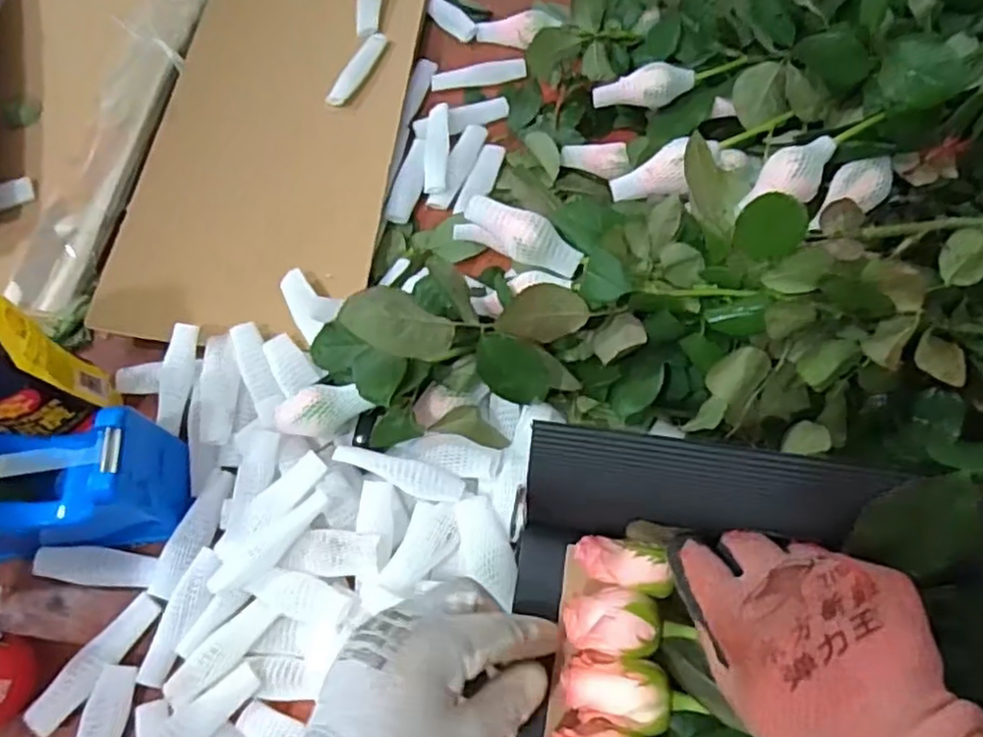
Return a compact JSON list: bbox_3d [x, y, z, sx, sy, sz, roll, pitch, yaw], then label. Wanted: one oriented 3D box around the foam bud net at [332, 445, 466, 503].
[{"bbox_3d":[-0.060,0.066,0.447,0.085,0.010,0.023,18,66,10],"label":"foam bud net"}]

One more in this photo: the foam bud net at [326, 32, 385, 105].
[{"bbox_3d":[-0.126,-0.282,0.648,0.021,0.007,0.095,21,67,12],"label":"foam bud net"}]

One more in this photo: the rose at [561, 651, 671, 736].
[{"bbox_3d":[0.058,0.151,0.324,0.048,0.028,0.030,11,65,7],"label":"rose"}]

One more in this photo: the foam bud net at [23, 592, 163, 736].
[{"bbox_3d":[-0.249,0.184,0.435,0.023,0.006,0.094,35,70,17],"label":"foam bud net"}]

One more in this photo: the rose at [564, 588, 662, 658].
[{"bbox_3d":[0.059,0.122,0.335,0.044,0.027,0.031,10,65,7],"label":"rose"}]

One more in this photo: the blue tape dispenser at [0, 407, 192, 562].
[{"bbox_3d":[-0.306,0.081,0.448,0.192,0.111,0.070,-6,64,-1],"label":"blue tape dispenser"}]

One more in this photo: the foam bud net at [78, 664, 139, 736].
[{"bbox_3d":[-0.237,0.224,0.416,0.024,0.004,0.084,14,68,-11],"label":"foam bud net"}]

